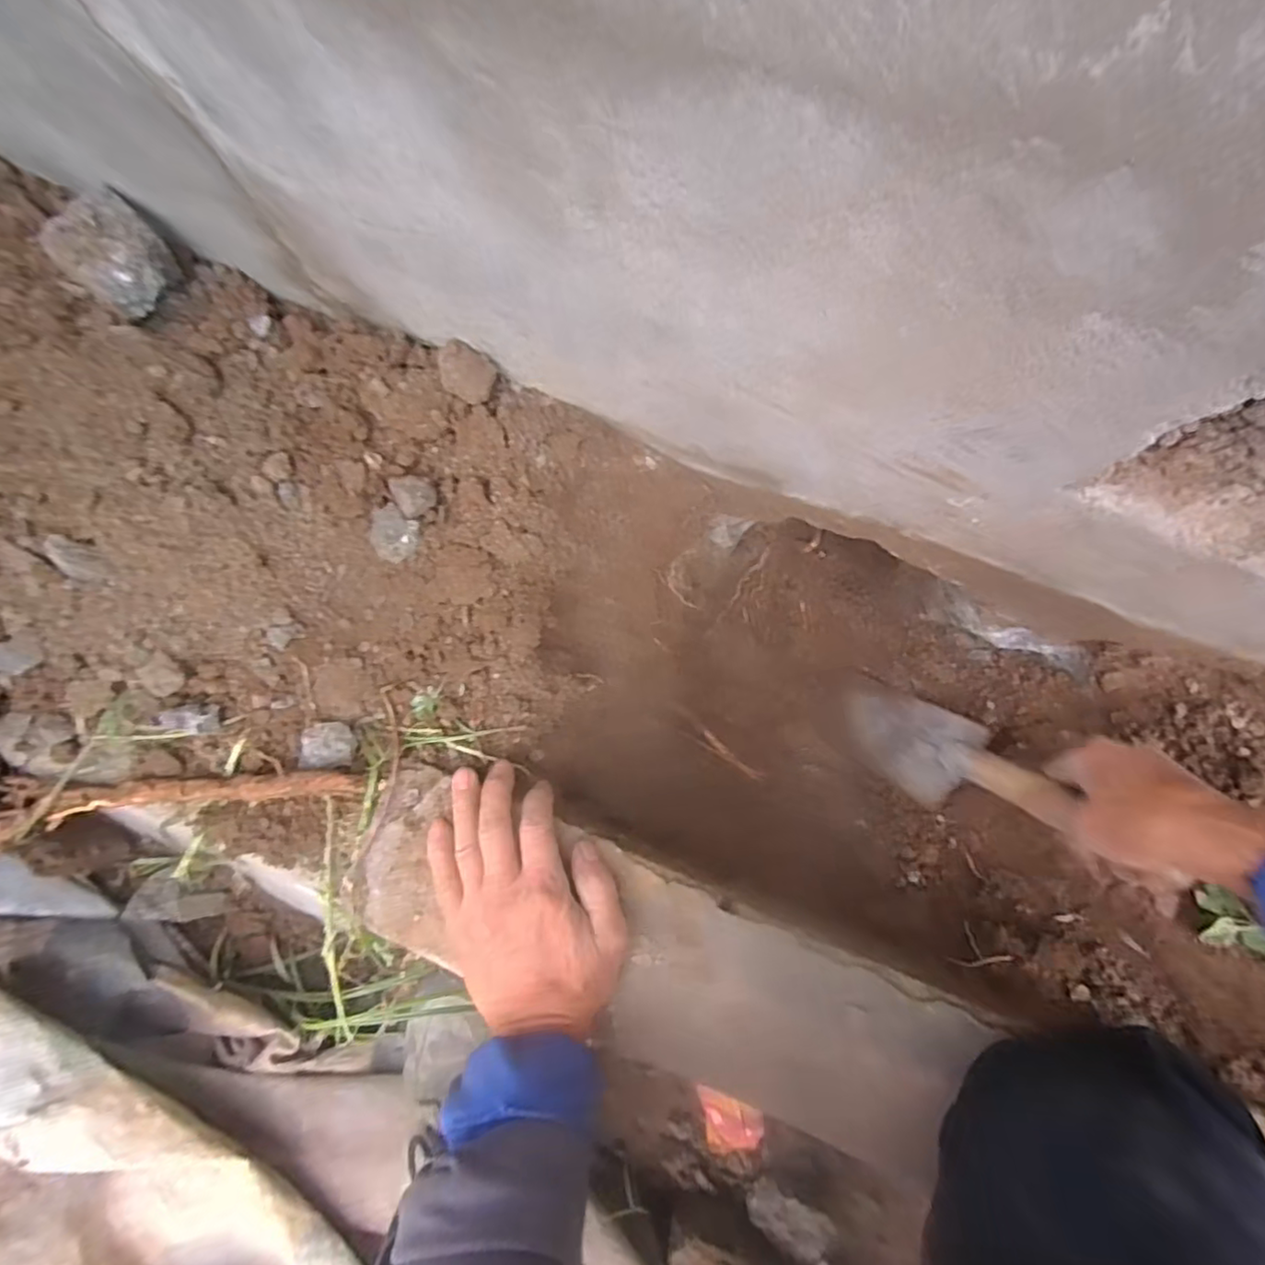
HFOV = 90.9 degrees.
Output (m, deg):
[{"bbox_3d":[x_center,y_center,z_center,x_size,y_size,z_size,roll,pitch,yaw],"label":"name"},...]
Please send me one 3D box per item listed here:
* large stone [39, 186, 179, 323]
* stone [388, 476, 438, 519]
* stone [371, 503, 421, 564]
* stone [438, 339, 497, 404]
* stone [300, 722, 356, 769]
[{"bbox_3d":[-0.315,-0.231,0.386,0.044,0.049,0.053,43,88,6],"label":"large stone"},{"bbox_3d":[-0.148,-0.094,0.421,0.024,0.017,0.028,-20,84,1],"label":"stone"},{"bbox_3d":[-0.165,-0.067,0.428,0.035,0.011,0.033,0,84,3],"label":"stone"},{"bbox_3d":[-0.109,-0.171,0.410,0.035,0.022,0.030,36,87,6],"label":"stone"},{"bbox_3d":[-0.212,0.079,0.432,0.037,0.012,0.031,-3,84,3],"label":"stone"}]

